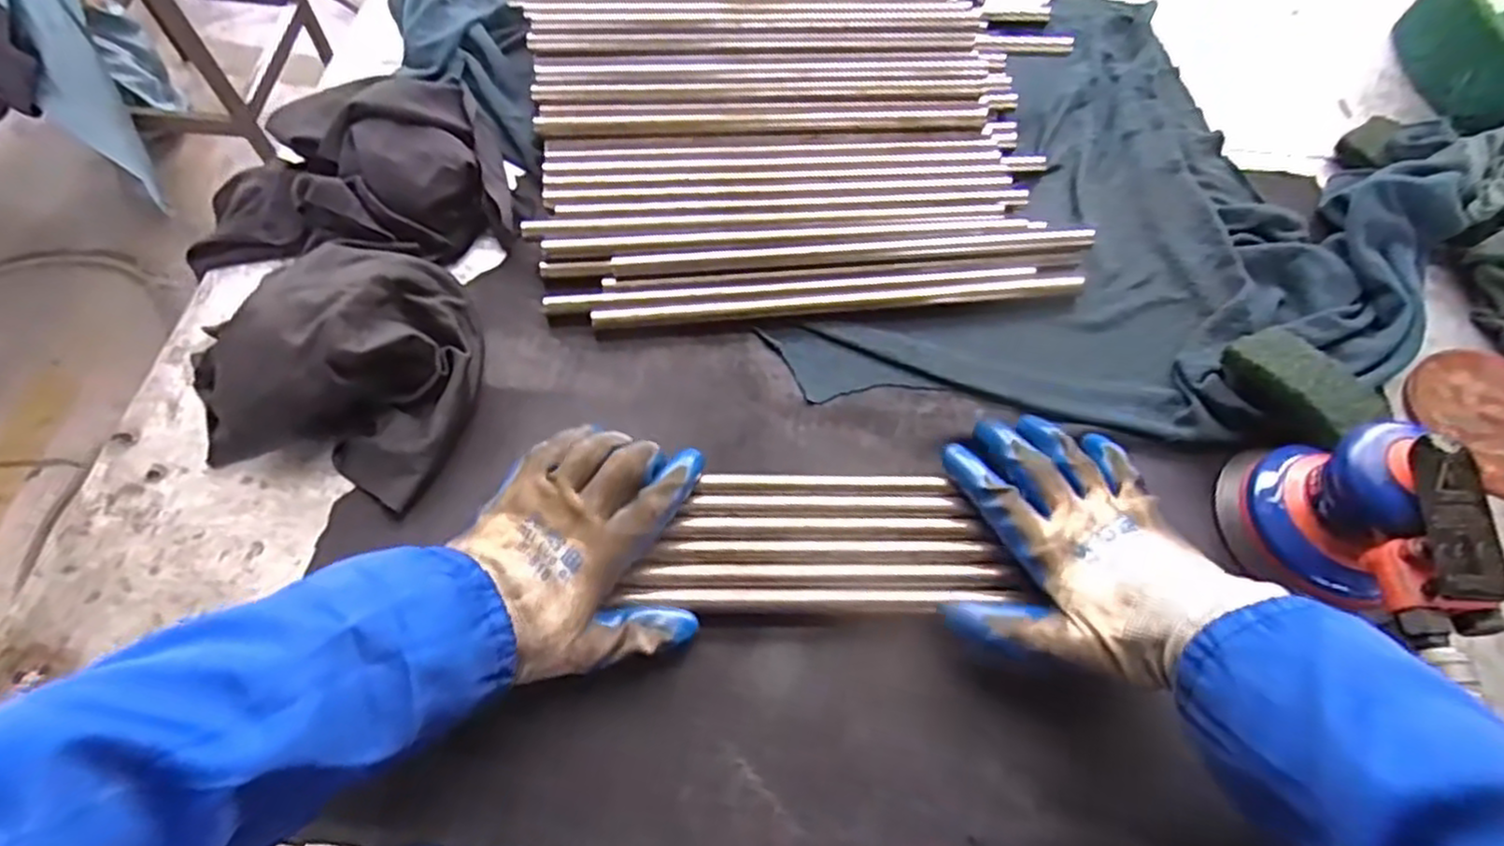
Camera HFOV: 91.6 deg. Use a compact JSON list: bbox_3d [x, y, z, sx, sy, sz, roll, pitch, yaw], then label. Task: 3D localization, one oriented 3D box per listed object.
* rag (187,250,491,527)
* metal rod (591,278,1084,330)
[{"bbox_3d":[-0.243,-0.042,0.450,0.137,0.052,0.154,15,63,5],"label":"rag"},{"bbox_3d":[0.066,-0.085,0.518,0.346,0.013,0.011,-5,63,-6],"label":"metal rod"}]

